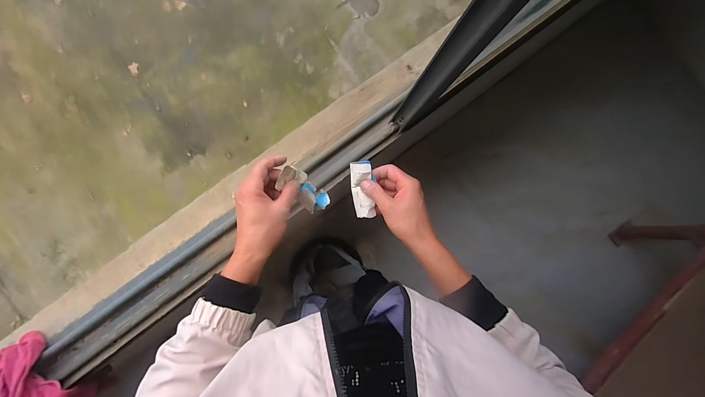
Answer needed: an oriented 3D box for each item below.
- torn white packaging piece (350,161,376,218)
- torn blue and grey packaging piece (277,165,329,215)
[{"bbox_3d":[0.015,-0.014,0.461,0.035,0.010,0.087,0,106,26],"label":"torn white packaging piece"},{"bbox_3d":[-0.077,-0.014,0.455,0.043,0.034,0.086,-49,116,-9],"label":"torn blue and grey packaging piece"}]

